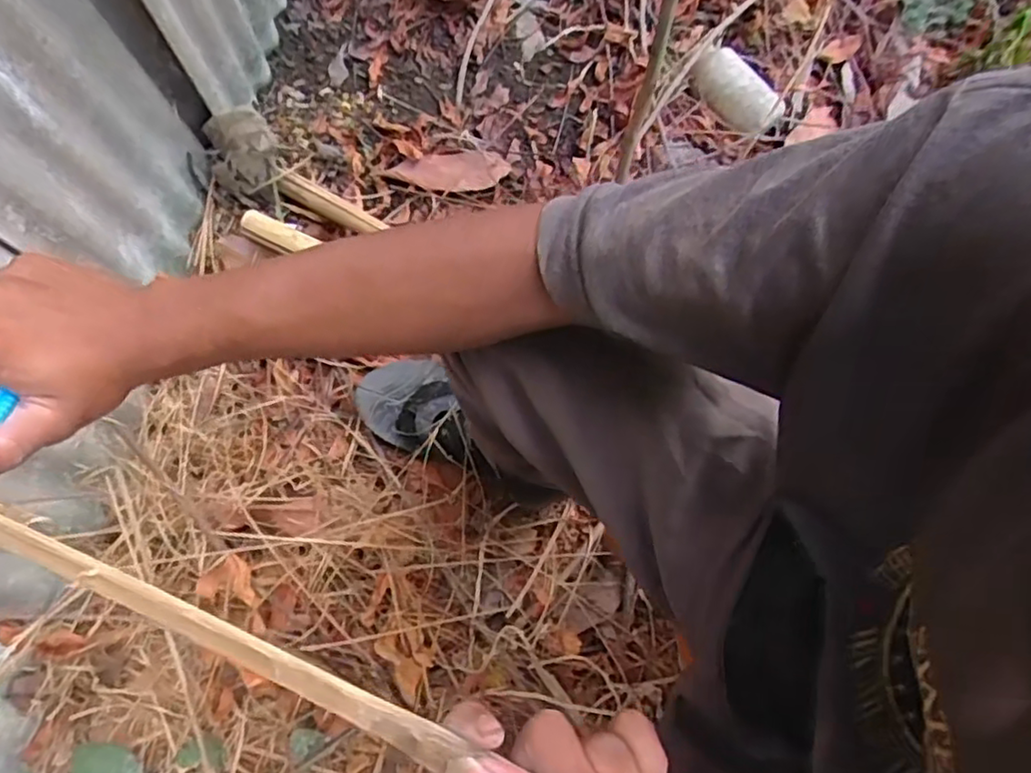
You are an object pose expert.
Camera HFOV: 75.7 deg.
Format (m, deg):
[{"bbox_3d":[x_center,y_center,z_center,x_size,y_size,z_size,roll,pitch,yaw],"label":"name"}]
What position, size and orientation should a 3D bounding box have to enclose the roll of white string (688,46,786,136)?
[{"bbox_3d":[0.351,-0.462,1.042,0.152,0.058,0.086,37,76,12],"label":"roll of white string"}]

